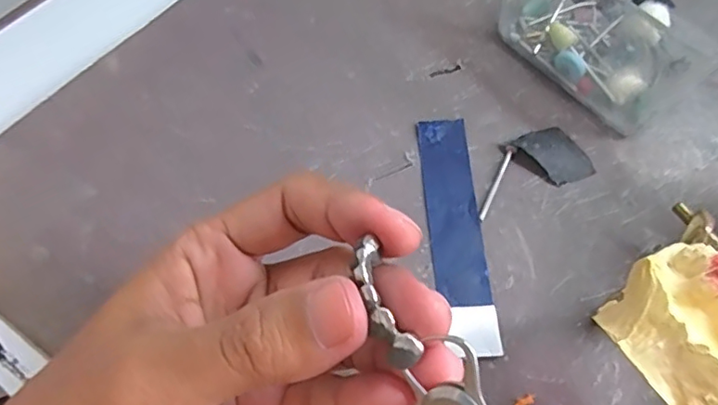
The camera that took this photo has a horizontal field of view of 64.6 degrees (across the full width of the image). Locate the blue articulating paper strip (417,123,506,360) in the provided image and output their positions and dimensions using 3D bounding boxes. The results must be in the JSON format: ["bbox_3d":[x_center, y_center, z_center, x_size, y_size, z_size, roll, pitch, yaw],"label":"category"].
[{"bbox_3d":[0.039,0.010,0.228,0.021,0.004,0.101,-2,63,-3],"label":"blue articulating paper strip"}]

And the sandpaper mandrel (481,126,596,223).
[{"bbox_3d":[0.072,-0.016,0.241,0.057,0.007,0.027,-20,65,-12],"label":"sandpaper mandrel"}]

